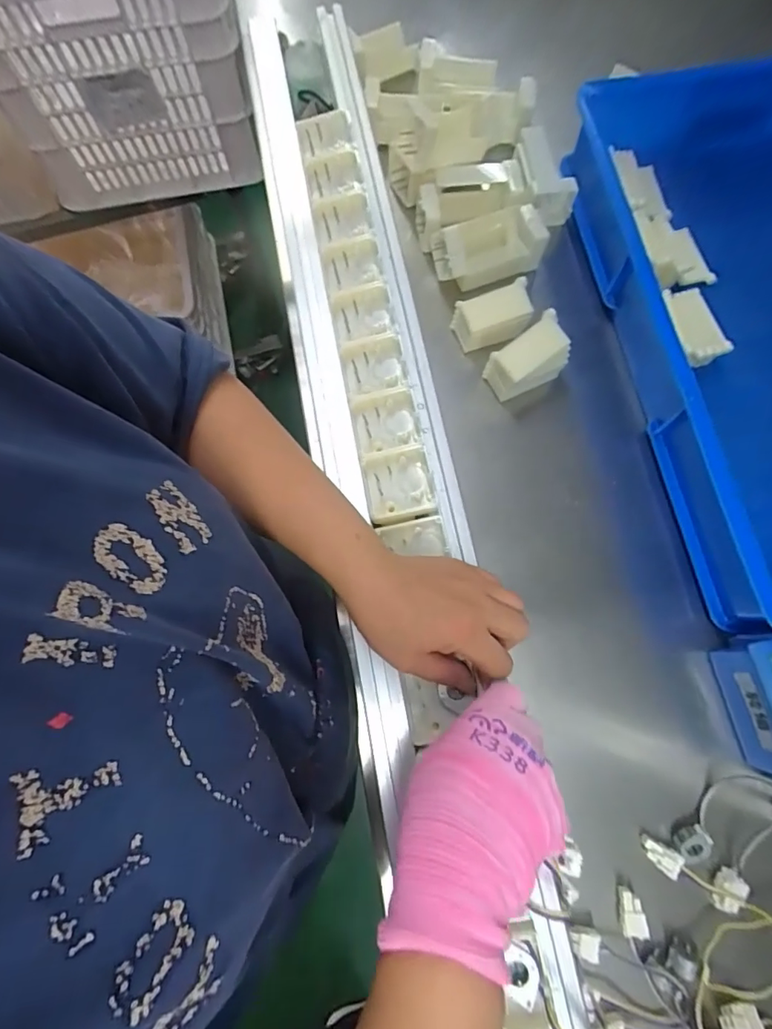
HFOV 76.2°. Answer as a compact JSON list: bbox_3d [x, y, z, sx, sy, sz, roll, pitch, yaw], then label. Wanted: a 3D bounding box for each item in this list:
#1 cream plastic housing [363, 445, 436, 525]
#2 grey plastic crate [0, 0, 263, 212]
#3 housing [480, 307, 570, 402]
[{"bbox_3d":[0.010,-0.021,0.381,0.049,0.023,0.055,-9,75,-2],"label":"cream plastic housing"},{"bbox_3d":[-0.451,-0.849,0.768,0.391,0.292,0.616,-11,75,-3],"label":"grey plastic crate"},{"bbox_3d":[0.148,-0.161,0.514,0.076,0.060,0.044,-30,77,-7],"label":"housing"}]

